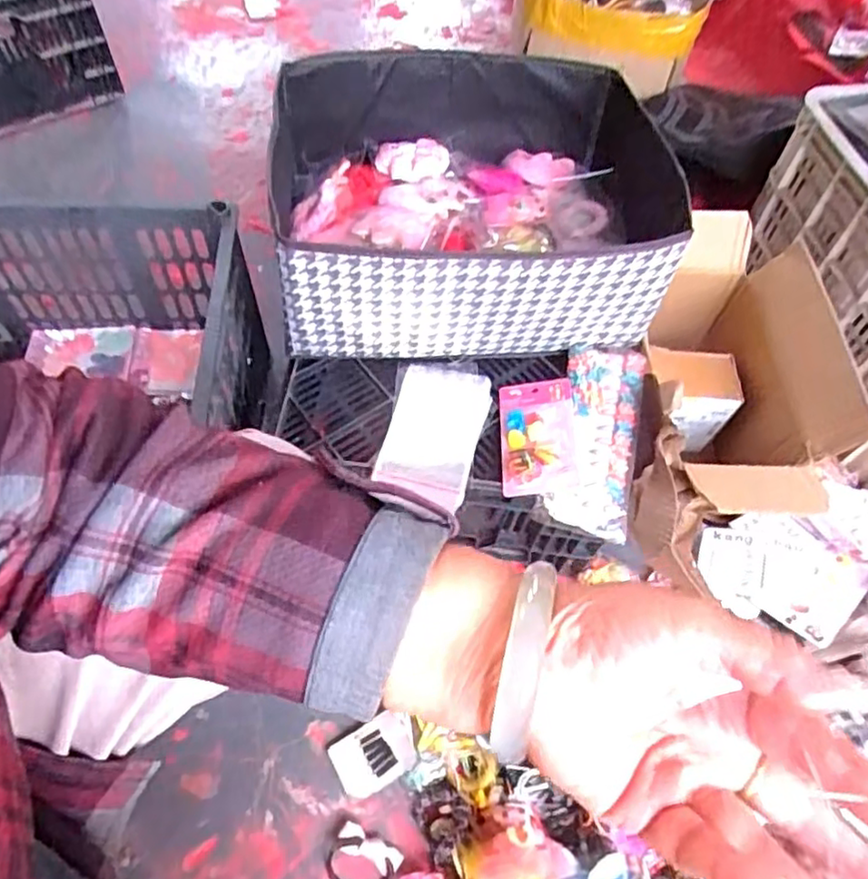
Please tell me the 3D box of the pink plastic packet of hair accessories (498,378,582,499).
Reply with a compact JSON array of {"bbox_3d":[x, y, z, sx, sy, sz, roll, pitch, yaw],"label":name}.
[{"bbox_3d":[0.110,-0.003,0.692,0.075,0.029,0.132,3,59,-2],"label":"pink plastic packet of hair accessories"}]

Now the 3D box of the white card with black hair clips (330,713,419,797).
[{"bbox_3d":[-0.063,0.333,0.688,0.089,0.007,0.061,-32,69,2],"label":"white card with black hair clips"}]

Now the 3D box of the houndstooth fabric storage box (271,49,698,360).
[{"bbox_3d":[0.050,-0.259,0.737,0.441,0.166,0.332,-5,59,-6],"label":"houndstooth fabric storage box"}]

